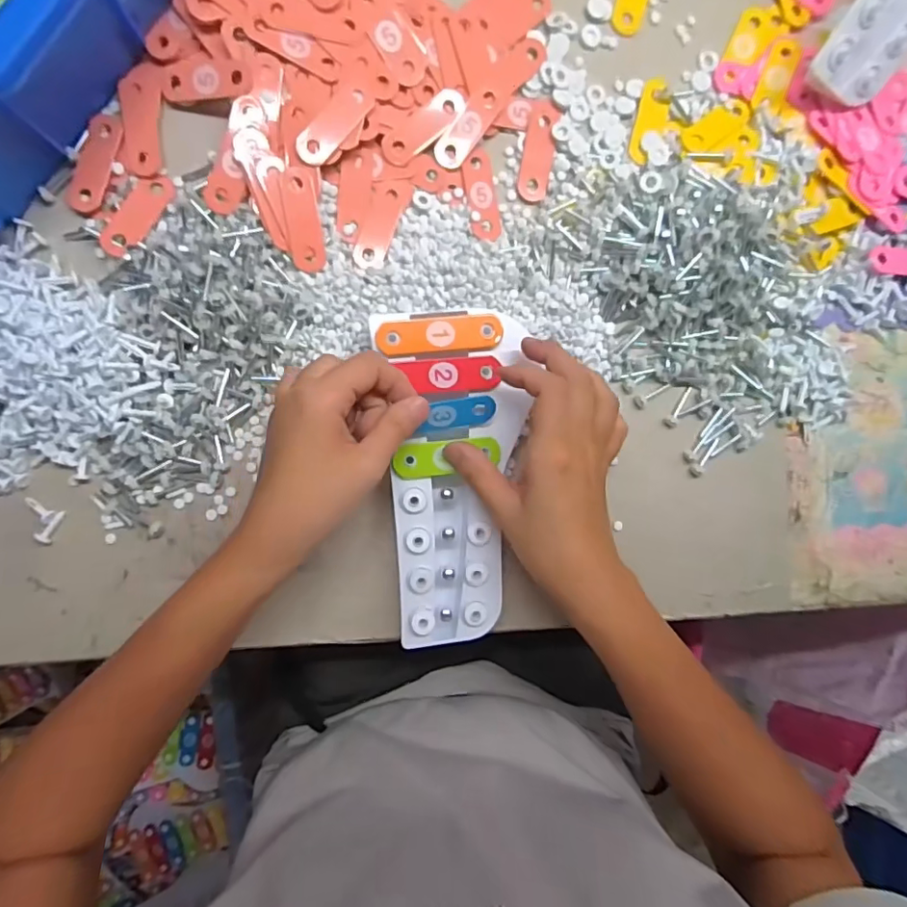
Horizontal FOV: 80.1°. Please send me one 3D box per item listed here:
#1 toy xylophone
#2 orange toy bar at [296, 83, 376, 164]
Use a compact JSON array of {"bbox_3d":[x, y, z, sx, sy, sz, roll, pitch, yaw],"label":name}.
[{"bbox_3d":[-0.003,0.016,0.367,0.098,0.021,0.224,2,91,-7],"label":"toy xylophone"},{"bbox_3d":[-0.080,-0.228,0.371,0.022,0.004,0.068,40,89,-8],"label":"orange toy bar"}]

